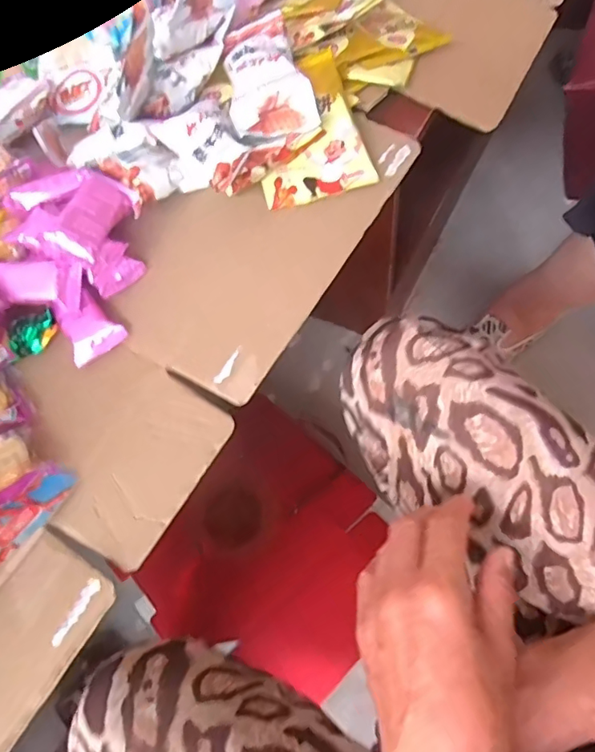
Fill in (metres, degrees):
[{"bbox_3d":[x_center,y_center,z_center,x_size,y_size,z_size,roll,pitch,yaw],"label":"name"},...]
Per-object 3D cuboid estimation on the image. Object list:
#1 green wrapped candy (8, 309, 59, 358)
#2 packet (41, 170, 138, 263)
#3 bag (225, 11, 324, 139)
[{"bbox_3d":[-0.218,-0.036,0.428,0.041,0.018,0.031,-9,66,-3],"label":"green wrapped candy"},{"bbox_3d":[-0.168,-0.137,0.435,0.044,0.012,0.092,24,55,-20],"label":"packet"},{"bbox_3d":[-0.034,-0.286,0.495,0.073,0.032,0.136,-18,63,-3],"label":"bag"}]

